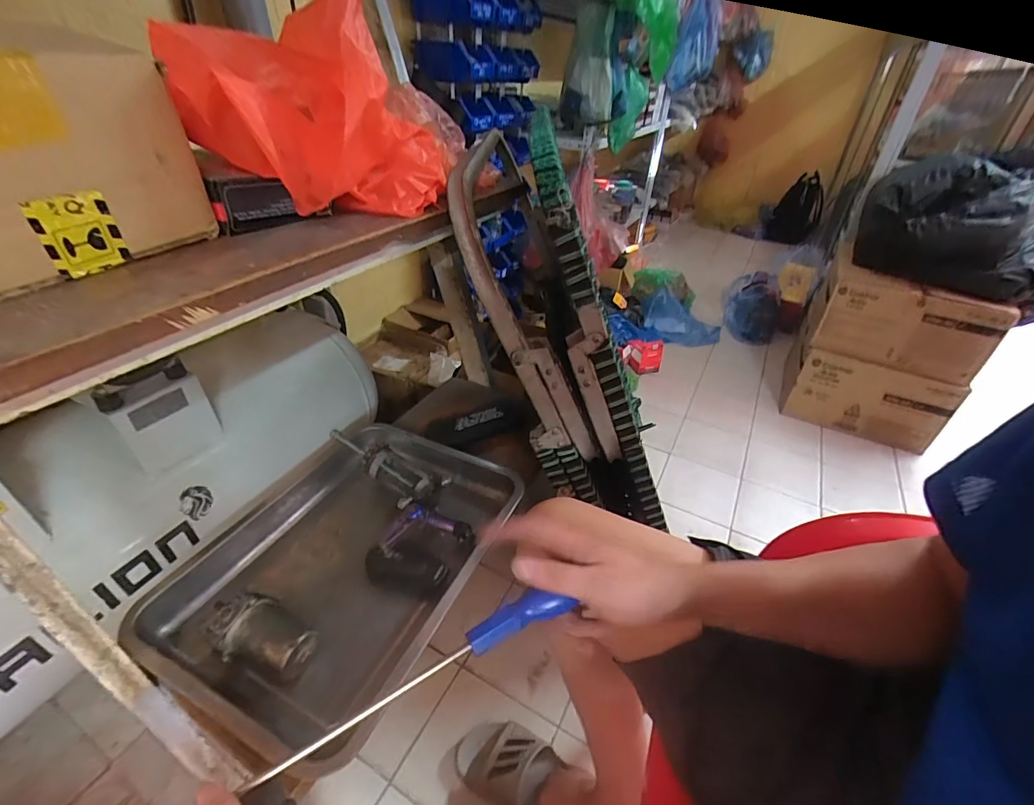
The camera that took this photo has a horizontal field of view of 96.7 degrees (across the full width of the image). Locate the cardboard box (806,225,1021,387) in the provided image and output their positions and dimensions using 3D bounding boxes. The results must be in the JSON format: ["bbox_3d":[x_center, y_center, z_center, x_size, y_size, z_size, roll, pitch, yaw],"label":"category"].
[{"bbox_3d":[1.097,-0.262,1.331,0.403,0.231,0.273,19,40,22],"label":"cardboard box"}]

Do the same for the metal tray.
[{"bbox_3d":[-0.207,0.185,0.571,0.294,0.078,0.393,15,38,17],"label":"metal tray"}]

